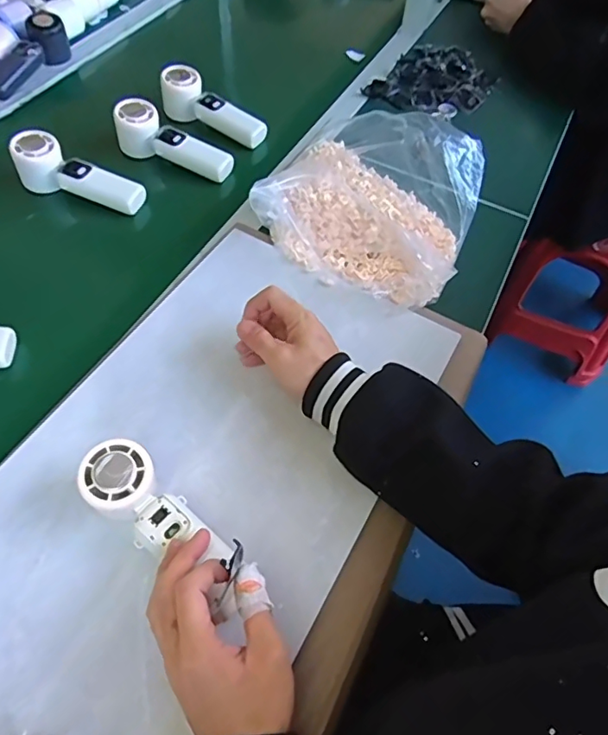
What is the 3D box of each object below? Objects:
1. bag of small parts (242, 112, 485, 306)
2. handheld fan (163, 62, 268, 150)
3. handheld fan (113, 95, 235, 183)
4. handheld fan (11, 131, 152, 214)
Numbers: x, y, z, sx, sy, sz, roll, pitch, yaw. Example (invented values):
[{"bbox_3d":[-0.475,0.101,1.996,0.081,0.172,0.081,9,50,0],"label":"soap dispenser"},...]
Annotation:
[{"bbox_3d":[0.085,-0.212,0.638,0.240,0.079,0.263,21,58,9],"label":"bag of small parts"},{"bbox_3d":[-0.133,-0.376,0.755,0.165,0.052,0.055,32,61,15],"label":"handheld fan"},{"bbox_3d":[-0.177,-0.304,0.706,0.162,0.057,0.053,27,59,12],"label":"handheld fan"},{"bbox_3d":[-0.287,-0.241,0.669,0.170,0.048,0.060,23,57,-3],"label":"handheld fan"}]

